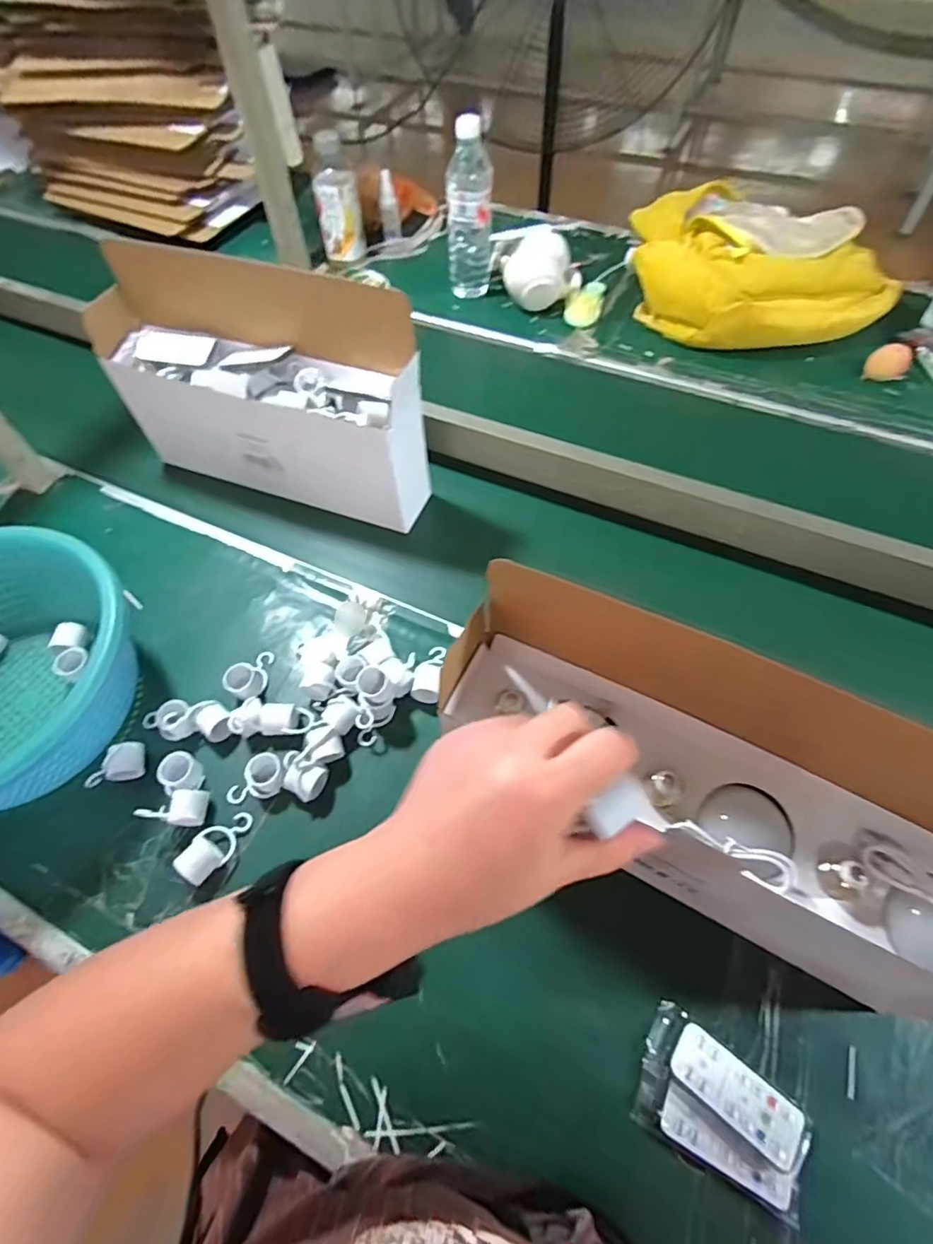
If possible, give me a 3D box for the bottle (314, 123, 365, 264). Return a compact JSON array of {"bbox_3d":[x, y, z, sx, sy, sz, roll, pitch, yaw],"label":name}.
[{"bbox_3d":[-0.216,-0.702,0.940,0.071,0.170,0.072,-10,59,-6],"label":"bottle"}]

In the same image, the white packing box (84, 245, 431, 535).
[{"bbox_3d":[-0.222,-0.264,0.642,0.363,0.218,0.119,18,60,11],"label":"white packing box"}]

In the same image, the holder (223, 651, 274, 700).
[{"bbox_3d":[-0.215,0.050,0.561,0.033,0.025,0.057,16,60,10],"label":"holder"}]

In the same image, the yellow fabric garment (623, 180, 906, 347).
[{"bbox_3d":[0.449,-0.570,0.885,0.357,0.117,0.323,3,59,2],"label":"yellow fabric garment"}]

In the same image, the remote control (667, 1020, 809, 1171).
[{"bbox_3d":[0.183,0.320,0.381,0.083,0.005,0.041,30,47,23],"label":"remote control"}]

